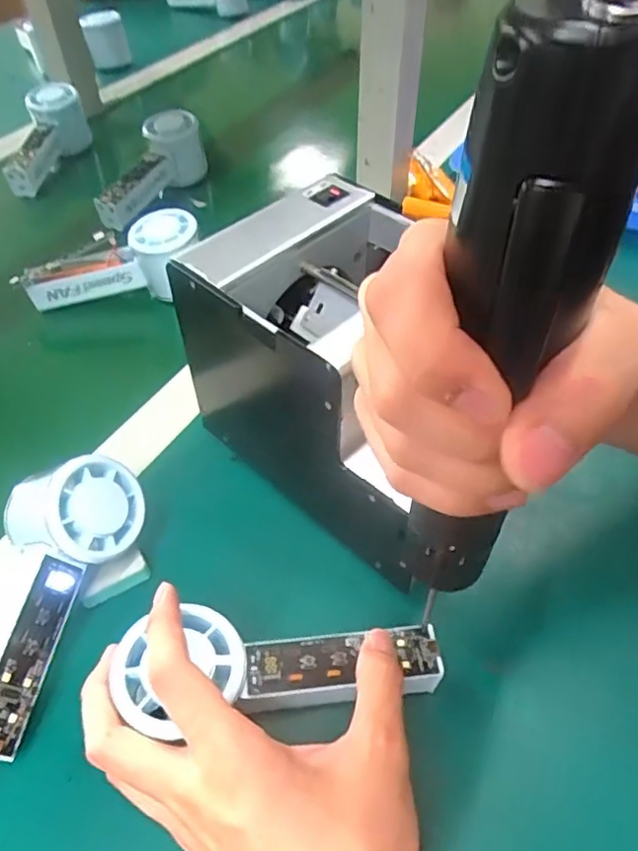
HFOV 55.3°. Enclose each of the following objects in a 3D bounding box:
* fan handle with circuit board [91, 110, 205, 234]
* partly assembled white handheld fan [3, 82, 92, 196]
[{"bbox_3d":[-0.171,-0.263,0.628,0.059,0.060,0.143,13,51,13],"label":"fan handle with circuit board"},{"bbox_3d":[-0.306,-0.318,0.676,0.067,0.056,0.135,2,50,4],"label":"partly assembled white handheld fan"}]

